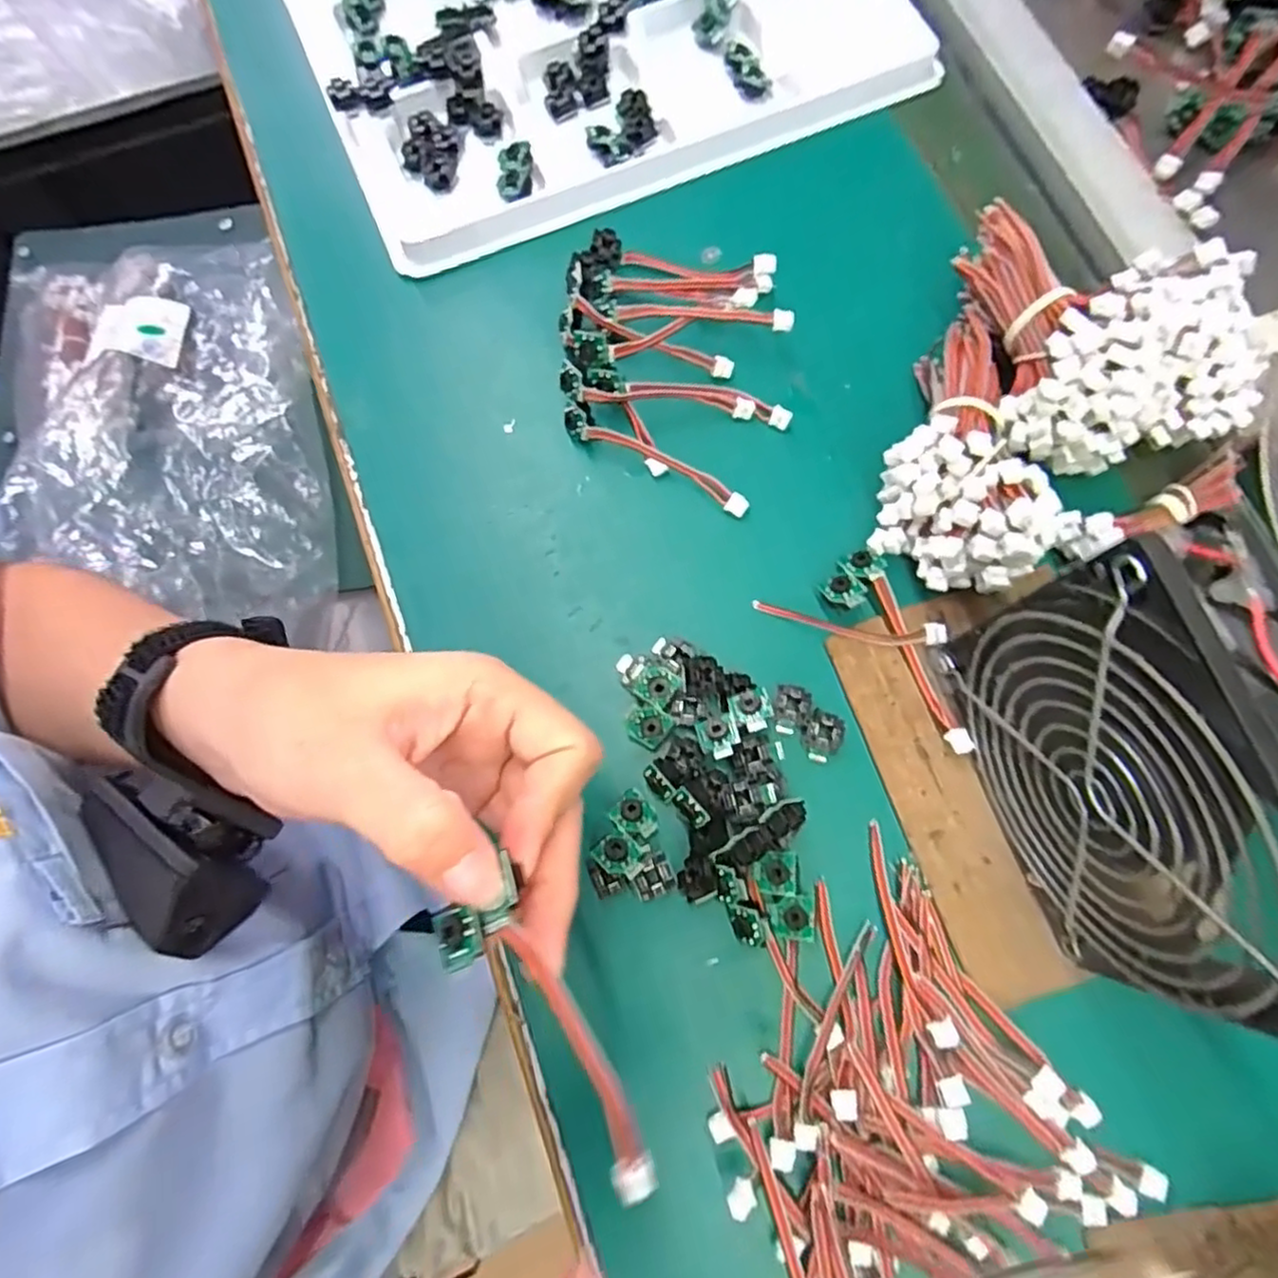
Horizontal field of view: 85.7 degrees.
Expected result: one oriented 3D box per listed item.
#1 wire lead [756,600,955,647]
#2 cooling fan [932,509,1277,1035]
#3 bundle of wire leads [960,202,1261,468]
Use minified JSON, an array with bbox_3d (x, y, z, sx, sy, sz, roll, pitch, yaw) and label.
[{"bbox_3d":[0.083,-0.005,0.274,0.074,0.004,0.011,8,92,14],"label":"wire lead"},{"bbox_3d":[0.141,0.046,0.196,0.027,0.128,0.124,-19,76,-2],"label":"cooling fan"},{"bbox_3d":[0.185,-0.122,0.274,0.095,0.056,0.109,-13,76,0],"label":"bundle of wire leads"}]

